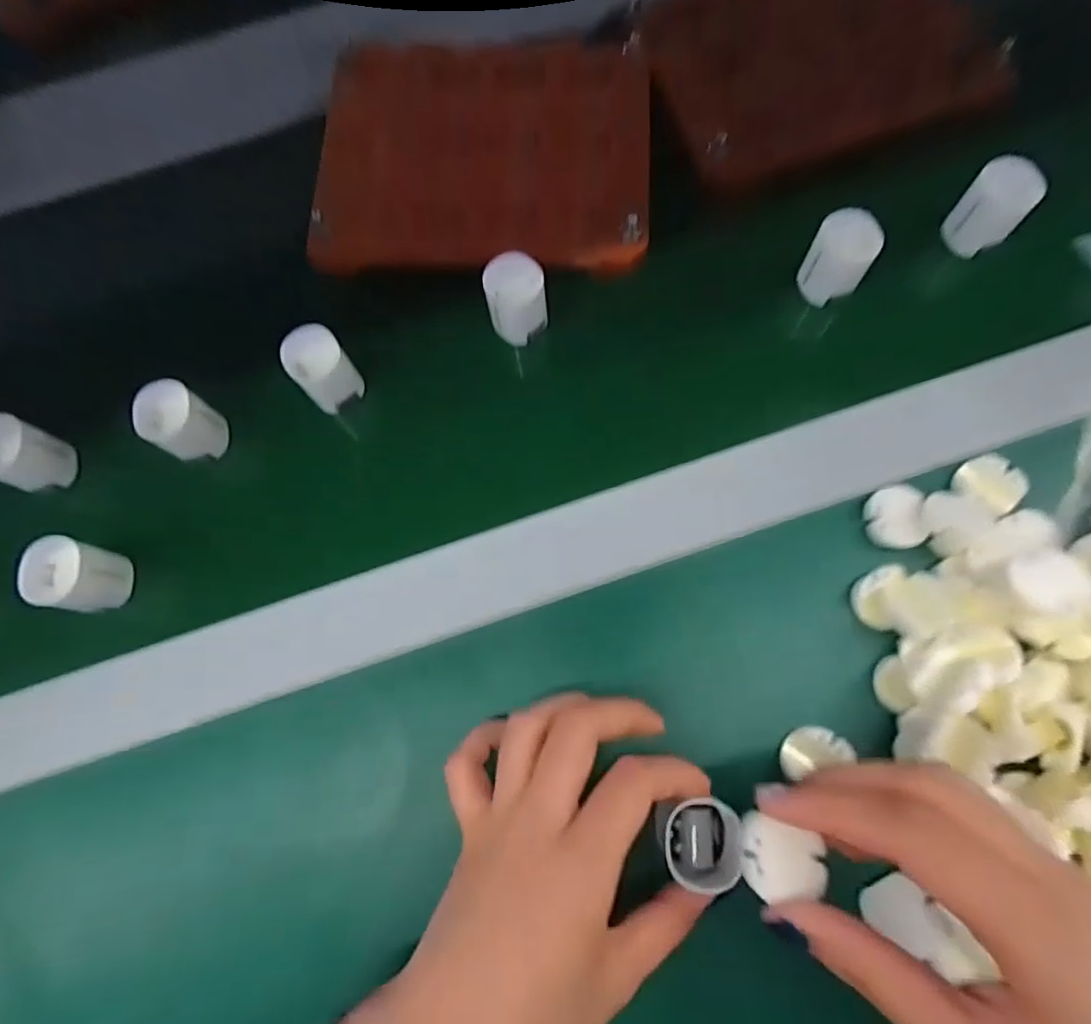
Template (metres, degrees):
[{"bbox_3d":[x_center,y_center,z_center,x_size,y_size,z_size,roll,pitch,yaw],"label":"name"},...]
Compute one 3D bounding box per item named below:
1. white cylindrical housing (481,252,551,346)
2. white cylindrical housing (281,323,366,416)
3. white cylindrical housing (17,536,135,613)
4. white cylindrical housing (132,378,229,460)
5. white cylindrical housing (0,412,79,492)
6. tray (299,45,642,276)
[{"bbox_3d":[-0.015,-0.111,0.314,0.031,0.031,0.030,-1,74,2],"label":"white cylindrical housing"},{"bbox_3d":[-0.115,-0.074,0.311,0.028,0.033,0.029,-1,74,2],"label":"white cylindrical housing"},{"bbox_3d":[-0.224,0.031,0.289,0.029,0.033,0.031,-1,74,2],"label":"white cylindrical housing"},{"bbox_3d":[-0.184,-0.045,0.307,0.027,0.037,0.030,35,78,11],"label":"white cylindrical housing"},{"bbox_3d":[-0.270,-0.029,0.312,0.026,0.037,0.031,15,75,6],"label":"white cylindrical housing"},{"bbox_3d":[-0.034,-0.205,0.351,0.185,0.024,0.143,-1,74,2],"label":"tray"}]

